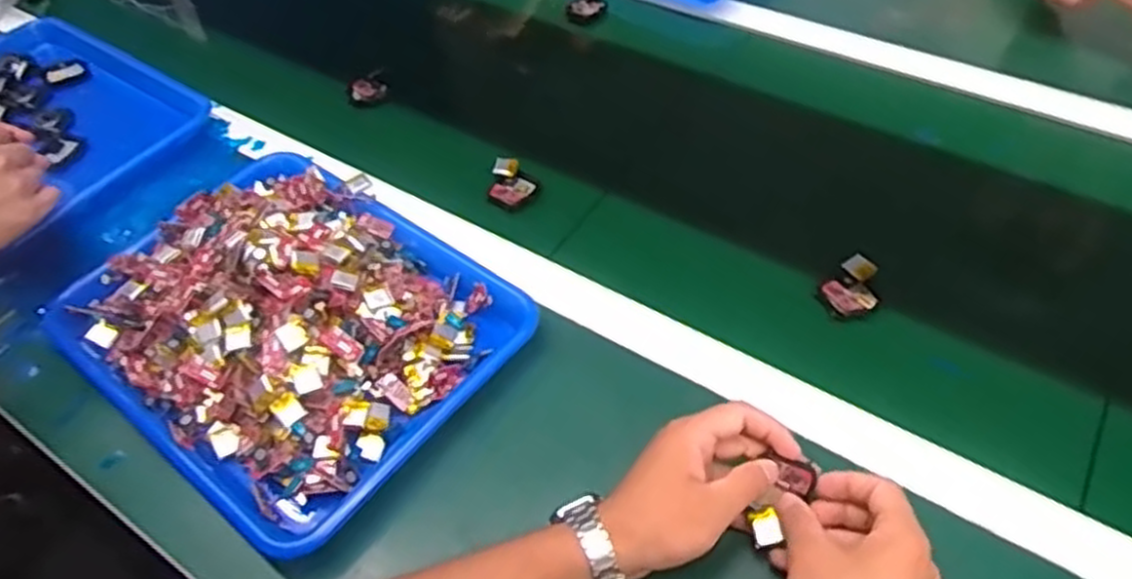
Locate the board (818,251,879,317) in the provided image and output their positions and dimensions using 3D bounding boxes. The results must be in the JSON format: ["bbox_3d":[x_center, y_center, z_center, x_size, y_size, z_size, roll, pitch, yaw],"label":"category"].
[{"bbox_3d":[0.225,-0.001,0.606,0.039,0.015,0.053,34,60,28],"label":"board"}]

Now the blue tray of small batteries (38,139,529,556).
[{"bbox_3d":[-0.214,0.017,0.592,0.326,0.053,0.254,31,59,26],"label":"blue tray of small batteries"}]

